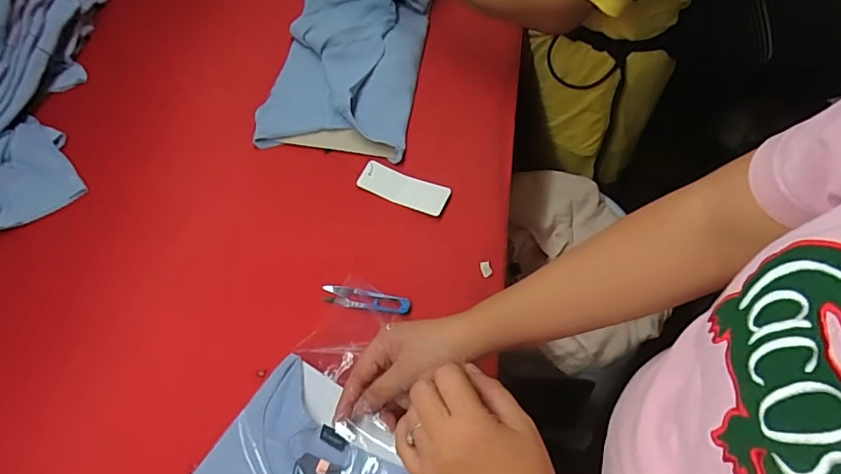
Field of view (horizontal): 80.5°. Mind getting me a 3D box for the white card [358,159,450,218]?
[{"bbox_3d":[-0.023,-0.066,0.660,0.120,0.004,0.047,18,63,12],"label":"white card"}]

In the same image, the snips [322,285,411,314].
[{"bbox_3d":[-0.064,0.074,0.583,0.103,0.010,0.024,9,61,8],"label":"snips"}]

